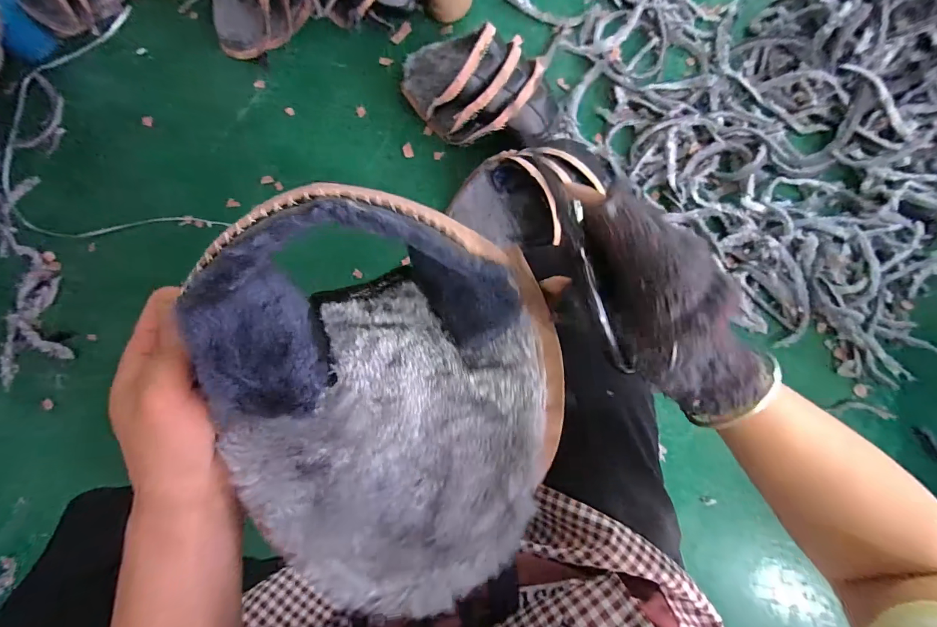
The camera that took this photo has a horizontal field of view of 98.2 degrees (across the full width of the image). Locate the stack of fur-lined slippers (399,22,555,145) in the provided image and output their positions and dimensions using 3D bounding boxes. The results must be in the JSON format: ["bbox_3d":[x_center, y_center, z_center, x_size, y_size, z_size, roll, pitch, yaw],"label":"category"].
[{"bbox_3d":[0.011,-0.435,0.763,0.197,0.124,0.307,-42,82,-5],"label":"stack of fur-lined slippers"}]

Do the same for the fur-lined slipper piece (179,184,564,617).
[{"bbox_3d":[-0.032,0.053,0.225,0.178,0.103,0.214,-7,81,1],"label":"fur-lined slipper piece"}]

